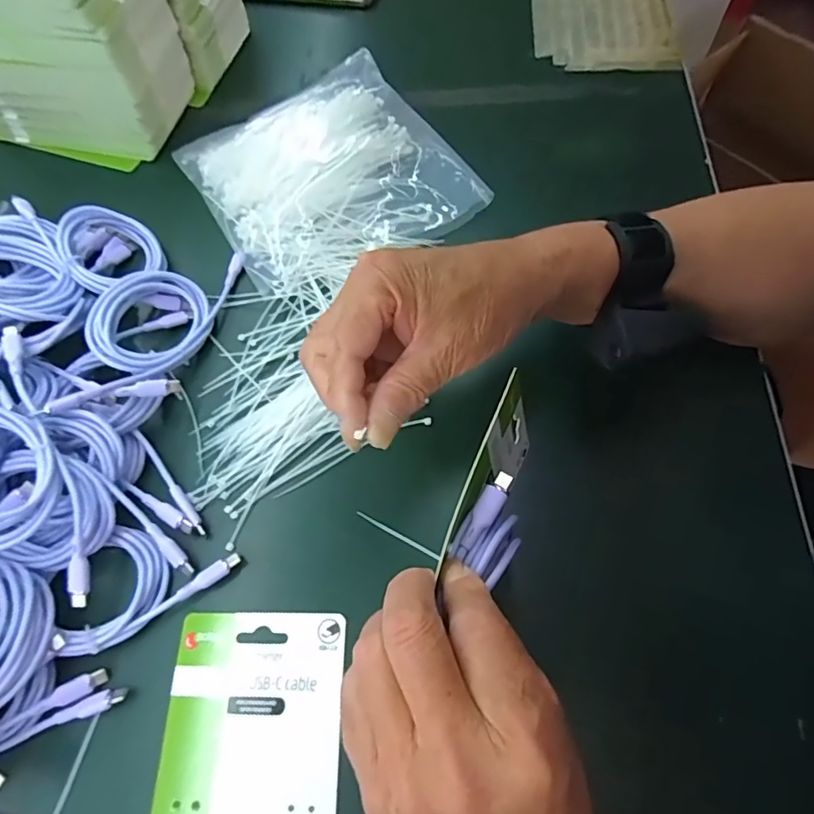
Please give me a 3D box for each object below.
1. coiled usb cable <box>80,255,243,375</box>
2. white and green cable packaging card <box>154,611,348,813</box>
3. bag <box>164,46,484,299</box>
[{"bbox_3d":[-0.183,-0.072,0.396,0.073,0.024,0.131,25,63,-15],"label":"coiled usb cable"},{"bbox_3d":[-0.087,0.207,0.287,0.099,0.004,0.177,-1,66,4],"label":"white and green cable packaging card"},{"bbox_3d":[-0.073,-0.204,0.454,0.197,0.023,0.221,-32,69,-10],"label":"bag"}]

